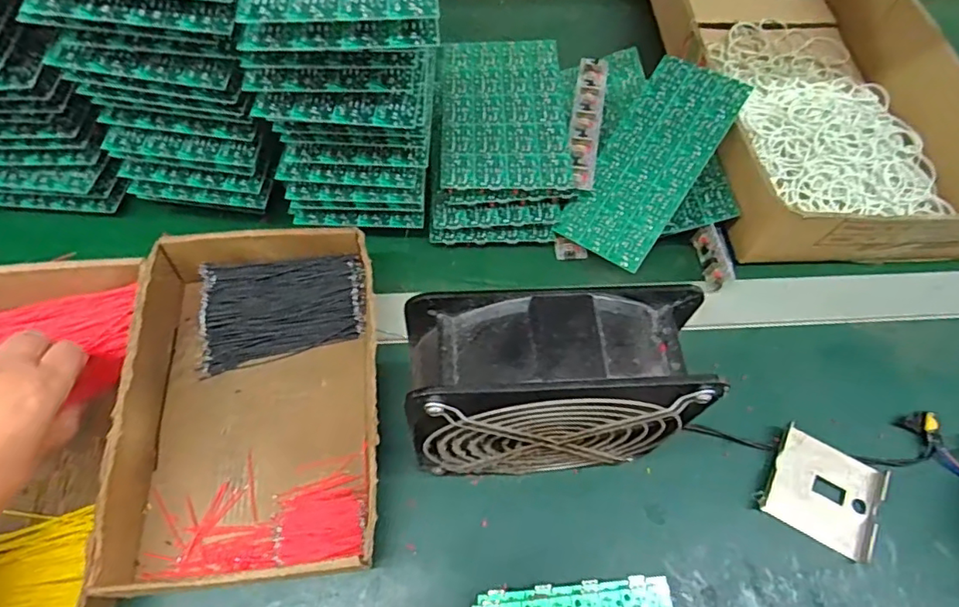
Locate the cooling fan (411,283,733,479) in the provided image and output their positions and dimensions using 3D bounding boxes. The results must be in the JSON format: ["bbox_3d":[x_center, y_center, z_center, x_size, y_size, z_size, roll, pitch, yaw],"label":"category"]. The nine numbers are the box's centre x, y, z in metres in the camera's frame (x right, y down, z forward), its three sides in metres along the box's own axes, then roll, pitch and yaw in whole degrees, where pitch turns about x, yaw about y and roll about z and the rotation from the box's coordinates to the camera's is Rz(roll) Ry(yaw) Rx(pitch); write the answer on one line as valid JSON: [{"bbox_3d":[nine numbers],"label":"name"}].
[{"bbox_3d":[0.038,0.057,0.318,0.149,0.154,0.059,-3,61,-4],"label":"cooling fan"}]

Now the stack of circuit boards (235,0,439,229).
[{"bbox_3d":[-0.090,-0.178,0.404,0.116,0.176,0.174,0,61,-2],"label":"stack of circuit boards"}]

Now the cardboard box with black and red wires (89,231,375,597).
[{"bbox_3d":[-0.145,0.058,0.369,0.153,0.047,0.236,-5,61,-5],"label":"cardboard box with black and red wires"}]

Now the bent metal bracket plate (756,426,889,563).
[{"bbox_3d":[0.229,0.124,0.367,0.072,0.011,0.067,28,63,13],"label":"bent metal bracket plate"}]

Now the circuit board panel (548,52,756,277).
[{"bbox_3d":[0.139,-0.115,0.447,0.077,0.004,0.177,30,85,22],"label":"circuit board panel"}]

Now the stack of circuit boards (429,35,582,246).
[{"bbox_3d":[0.017,-0.147,0.483,0.113,0.049,0.198,0,61,-2],"label":"stack of circuit boards"}]

